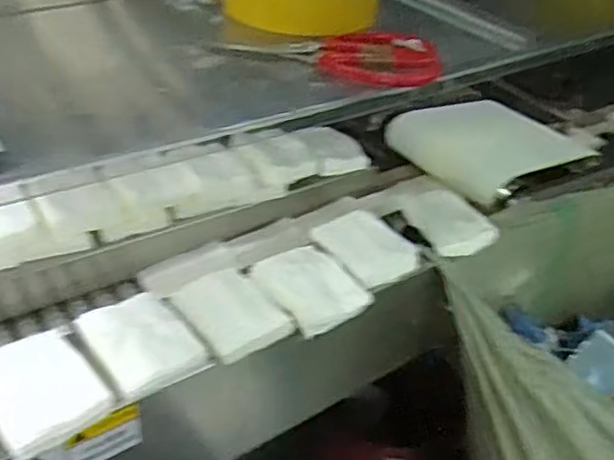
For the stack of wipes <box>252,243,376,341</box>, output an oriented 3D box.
[{"bbox_3d":[0.004,0.053,0.632,0.079,0.033,0.100,-18,42,-30],"label":"stack of wipes"}]

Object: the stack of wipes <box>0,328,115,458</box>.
[{"bbox_3d":[-0.208,0.120,0.502,0.077,0.022,0.097,-23,44,-35],"label":"stack of wipes"}]

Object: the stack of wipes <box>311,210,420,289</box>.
[{"bbox_3d":[0.062,0.016,0.680,0.076,0.013,0.099,-27,53,-20],"label":"stack of wipes"}]

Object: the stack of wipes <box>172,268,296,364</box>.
[{"bbox_3d":[-0.068,0.070,0.582,0.077,0.025,0.093,-23,45,-35],"label":"stack of wipes"}]

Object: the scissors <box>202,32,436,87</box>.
[{"bbox_3d":[0.019,-0.142,0.523,0.177,0.017,0.081,3,35,-5],"label":"scissors"}]

